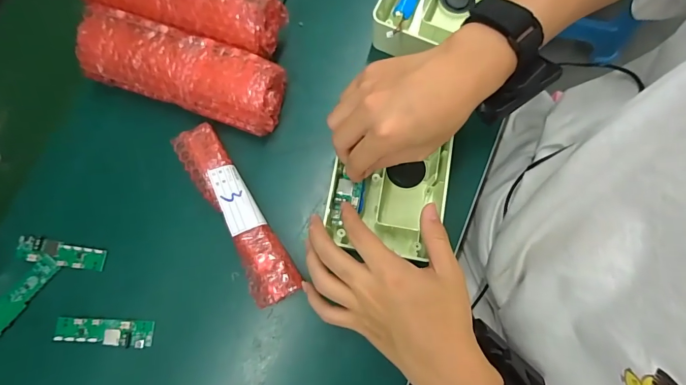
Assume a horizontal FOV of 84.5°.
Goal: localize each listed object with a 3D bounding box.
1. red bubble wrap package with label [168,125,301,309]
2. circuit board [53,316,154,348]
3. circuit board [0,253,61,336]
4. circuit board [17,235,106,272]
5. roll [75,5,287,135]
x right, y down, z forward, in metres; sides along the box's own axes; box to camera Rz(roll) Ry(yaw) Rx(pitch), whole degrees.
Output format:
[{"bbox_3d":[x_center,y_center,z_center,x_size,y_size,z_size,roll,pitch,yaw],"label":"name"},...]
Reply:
[{"bbox_3d":[-0.105,0.018,0.375,0.043,0.023,0.191,-31,77,-4],"label":"red bubble wrap package with label"},{"bbox_3d":[-0.230,0.134,0.364,0.090,0.008,0.024,2,77,5],"label":"circuit board"},{"bbox_3d":[-0.317,0.103,0.367,0.025,0.005,0.094,37,82,11],"label":"circuit board"},{"bbox_3d":[-0.284,0.061,0.379,0.091,0.008,0.023,9,78,6],"label":"circuit board"},{"bbox_3d":[-0.162,-0.121,0.389,0.203,0.065,0.070,16,79,8],"label":"roll"}]

